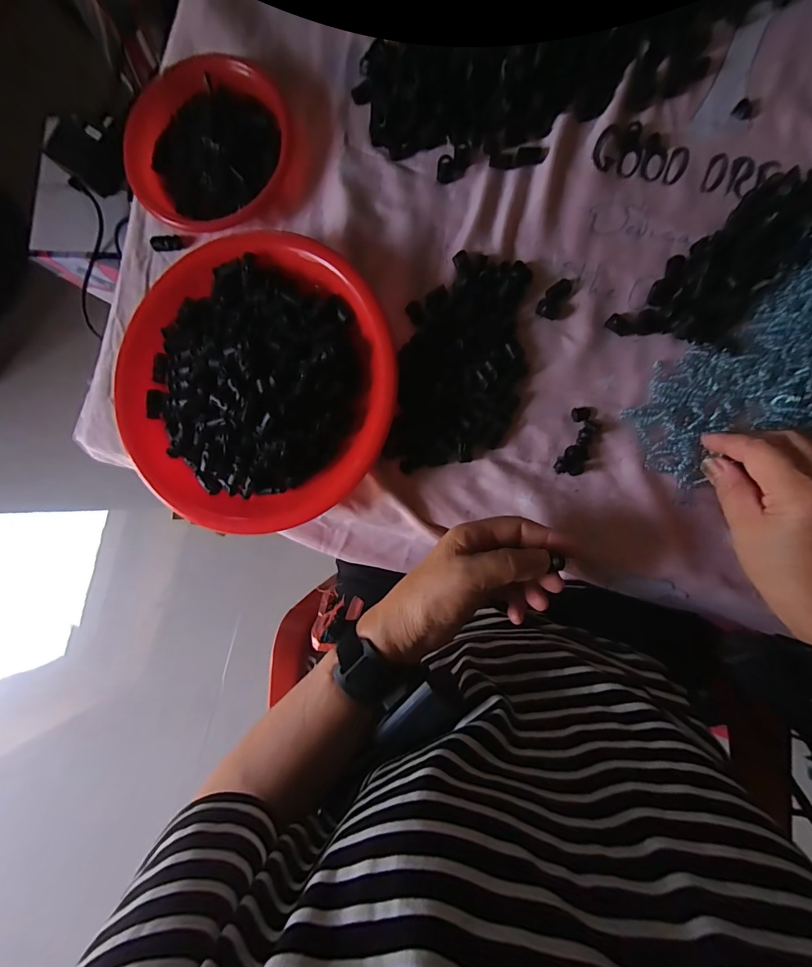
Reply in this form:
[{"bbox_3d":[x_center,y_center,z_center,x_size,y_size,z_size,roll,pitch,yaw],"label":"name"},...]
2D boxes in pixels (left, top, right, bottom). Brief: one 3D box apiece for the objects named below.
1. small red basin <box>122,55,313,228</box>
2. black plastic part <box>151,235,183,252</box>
[{"bbox_3d":[-0.179,-0.326,0.389,0.164,0.038,0.137,-6,87,7],"label":"small red basin"},{"bbox_3d":[-0.239,-0.241,0.409,0.029,0.007,0.015,-10,86,-10],"label":"black plastic part"}]

